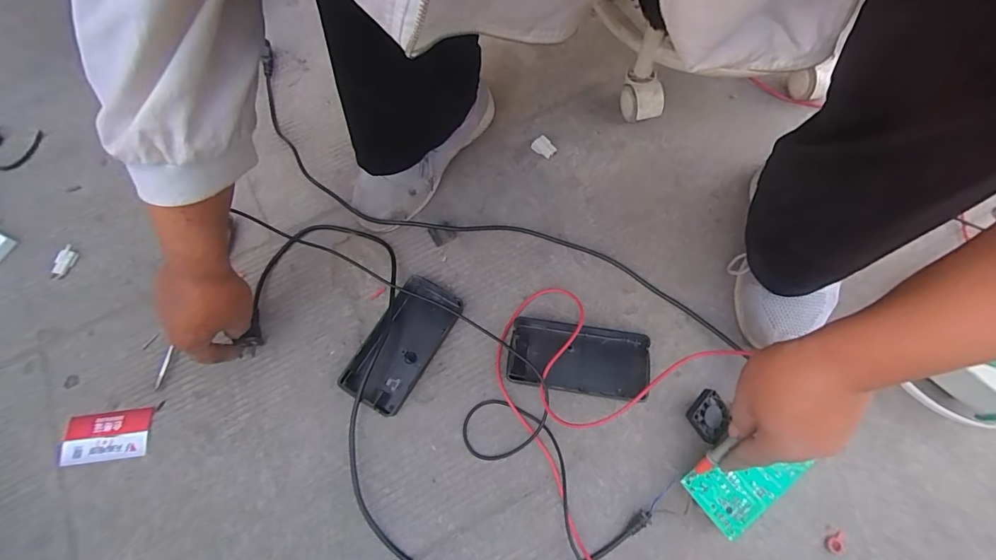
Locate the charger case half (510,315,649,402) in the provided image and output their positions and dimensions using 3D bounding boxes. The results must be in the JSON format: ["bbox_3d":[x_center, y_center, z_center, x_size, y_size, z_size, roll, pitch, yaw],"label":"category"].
[{"bbox_3d":[0.085,0.083,0.464,0.143,0.022,0.073,8,70,4],"label":"charger case half"}]

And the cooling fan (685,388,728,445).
[{"bbox_3d":[0.211,0.134,0.433,0.037,0.009,0.043,44,73,-2],"label":"cooling fan"}]

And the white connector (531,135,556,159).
[{"bbox_3d":[0.060,-0.173,0.568,0.024,0.012,0.028,-42,74,-13],"label":"white connector"}]

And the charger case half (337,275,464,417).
[{"bbox_3d":[-0.105,0.069,0.475,0.072,0.022,0.143,28,73,11],"label":"charger case half"}]

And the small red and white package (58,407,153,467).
[{"bbox_3d":[-0.416,0.166,0.458,0.091,0.007,0.049,-7,74,-2],"label":"small red and white package"}]

